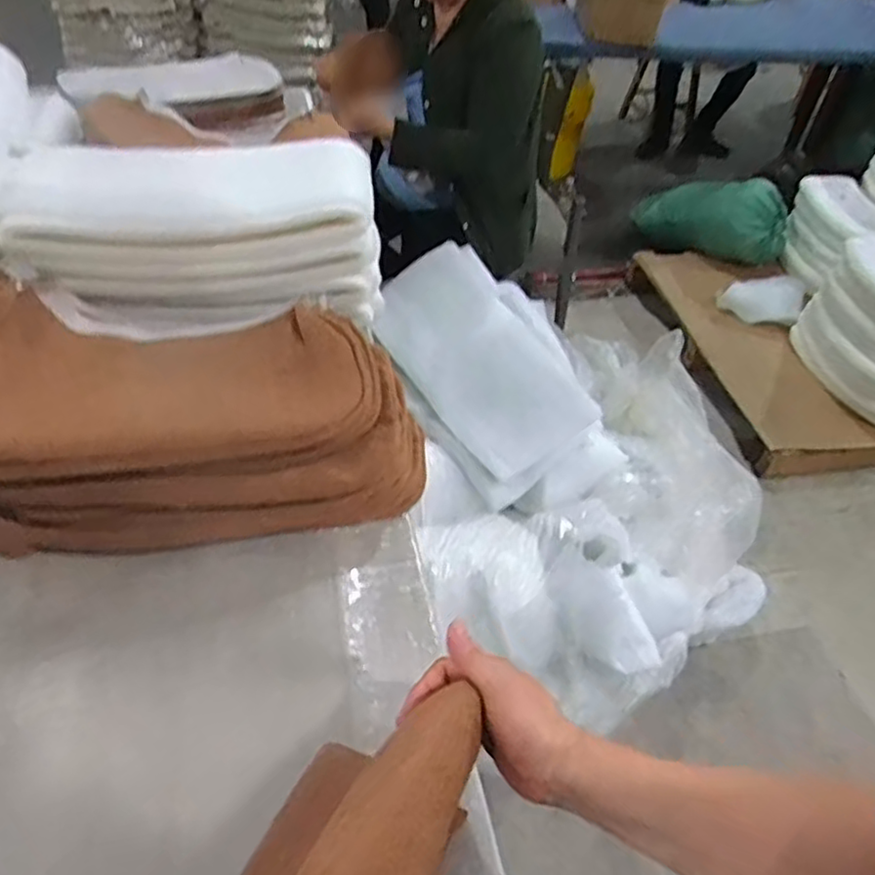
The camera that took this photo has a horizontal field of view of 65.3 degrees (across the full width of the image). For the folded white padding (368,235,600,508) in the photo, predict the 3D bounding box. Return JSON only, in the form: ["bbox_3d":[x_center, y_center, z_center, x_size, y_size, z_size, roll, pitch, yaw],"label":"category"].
[{"bbox_3d":[0.084,-0.154,1.440,0.334,0.086,0.553,-33,70,-2],"label":"folded white padding"}]

